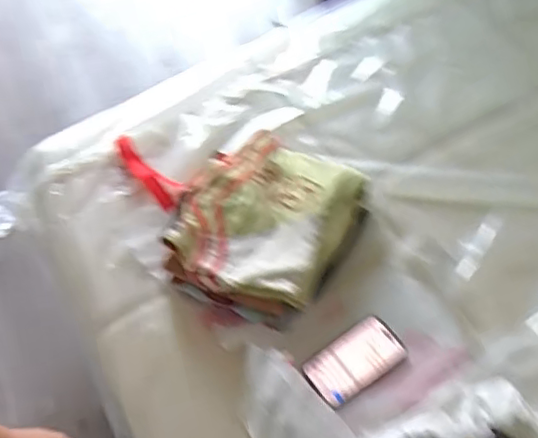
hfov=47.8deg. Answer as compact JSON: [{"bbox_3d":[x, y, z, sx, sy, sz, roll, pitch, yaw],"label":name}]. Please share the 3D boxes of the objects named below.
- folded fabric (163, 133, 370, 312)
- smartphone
[{"bbox_3d":[0.002,0.003,1.003,0.258,0.098,0.307,21,59,15],"label":"folded fabric"},{"bbox_3d":[0.130,0.210,0.911,0.152,0.012,0.087,-30,60,-17],"label":"smartphone"}]

